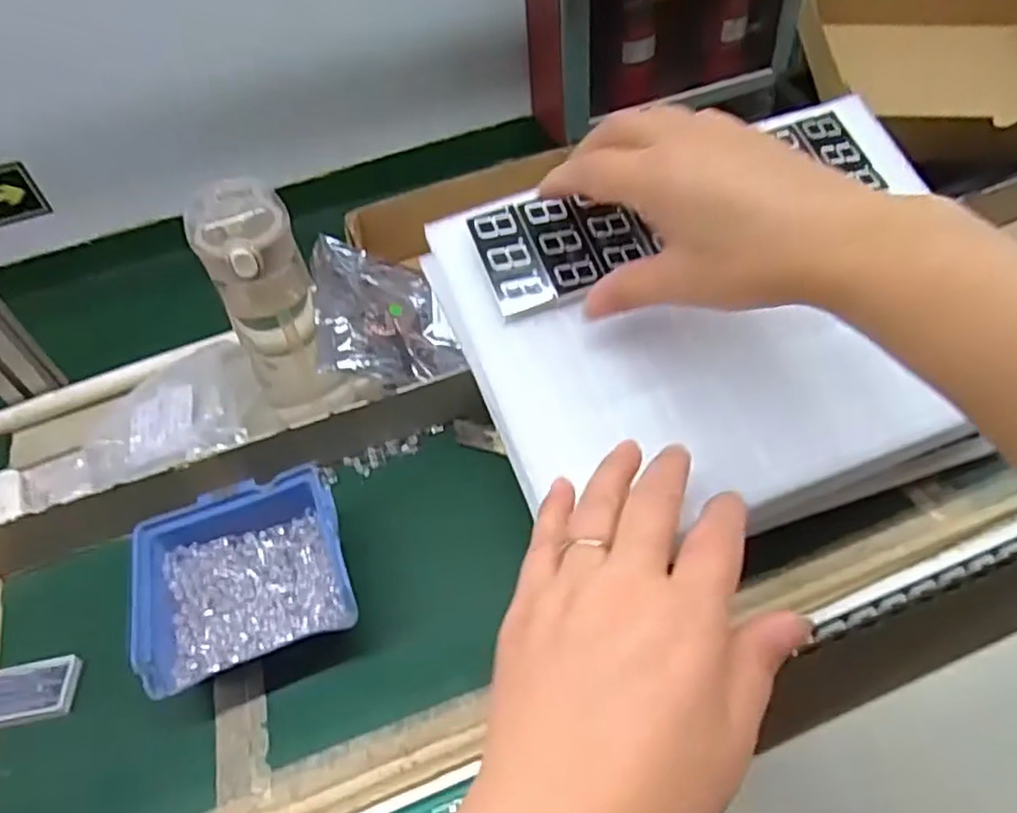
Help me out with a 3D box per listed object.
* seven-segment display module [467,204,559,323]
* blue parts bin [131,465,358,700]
[{"bbox_3d":[0.001,-0.076,0.361,0.029,0.005,0.061,-18,74,-9],"label":"seven-segment display module"},{"bbox_3d":[-0.134,0.091,0.364,0.102,0.047,0.096,-20,51,-11],"label":"blue parts bin"}]

